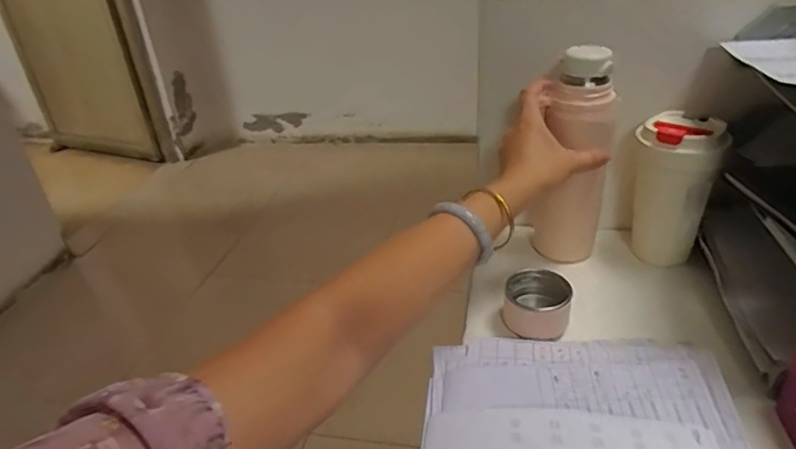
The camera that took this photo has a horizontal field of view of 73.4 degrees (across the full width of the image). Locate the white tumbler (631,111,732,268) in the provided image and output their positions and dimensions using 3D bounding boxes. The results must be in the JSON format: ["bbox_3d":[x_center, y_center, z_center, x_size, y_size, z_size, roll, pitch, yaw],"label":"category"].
[{"bbox_3d":[0.293,-0.033,0.579,0.079,0.156,0.065,15,36,28],"label":"white tumbler"}]

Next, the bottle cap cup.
[{"bbox_3d":[0.136,0.079,0.526,0.064,0.041,0.060,6,33,15],"label":"bottle cap cup"}]

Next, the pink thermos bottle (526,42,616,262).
[{"bbox_3d":[0.185,-0.070,0.572,0.075,0.230,0.070,4,32,10],"label":"pink thermos bottle"}]

